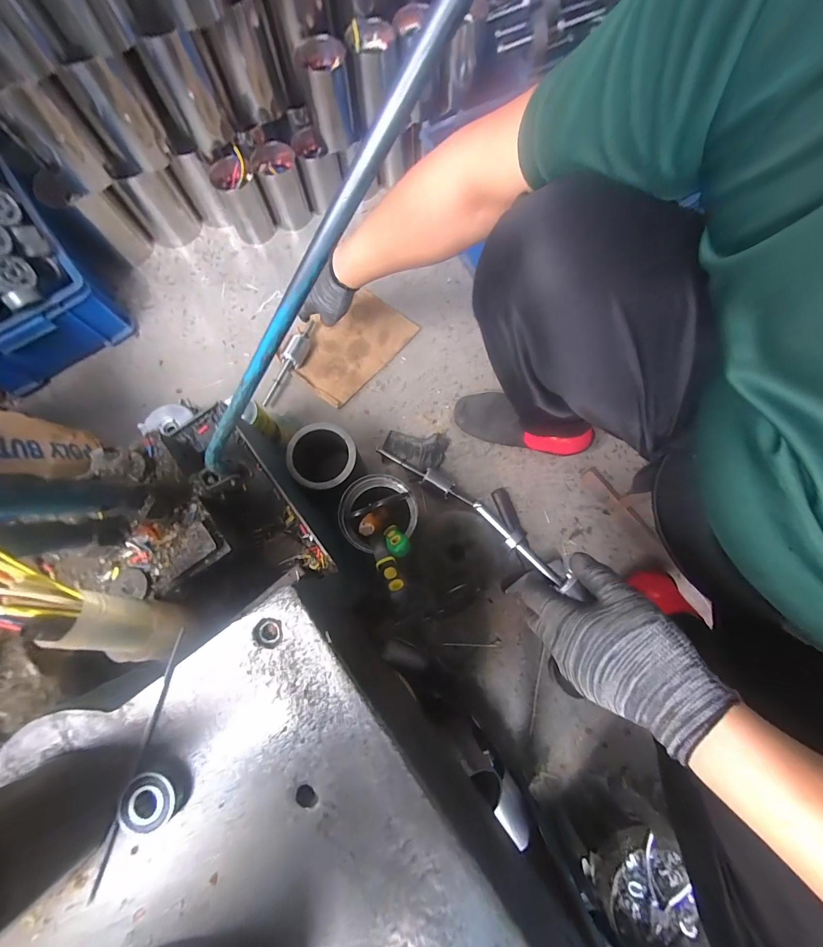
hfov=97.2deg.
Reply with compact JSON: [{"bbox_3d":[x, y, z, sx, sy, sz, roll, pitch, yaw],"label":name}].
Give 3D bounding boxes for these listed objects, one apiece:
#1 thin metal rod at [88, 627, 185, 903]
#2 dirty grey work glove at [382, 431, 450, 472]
[{"bbox_3d":[-0.178,0.184,0.238,0.006,0.004,0.155,13,76,2],"label":"thin metal rod"},{"bbox_3d":[0.008,-0.053,0.731,0.120,0.024,0.084,19,76,4],"label":"dirty grey work glove"}]

